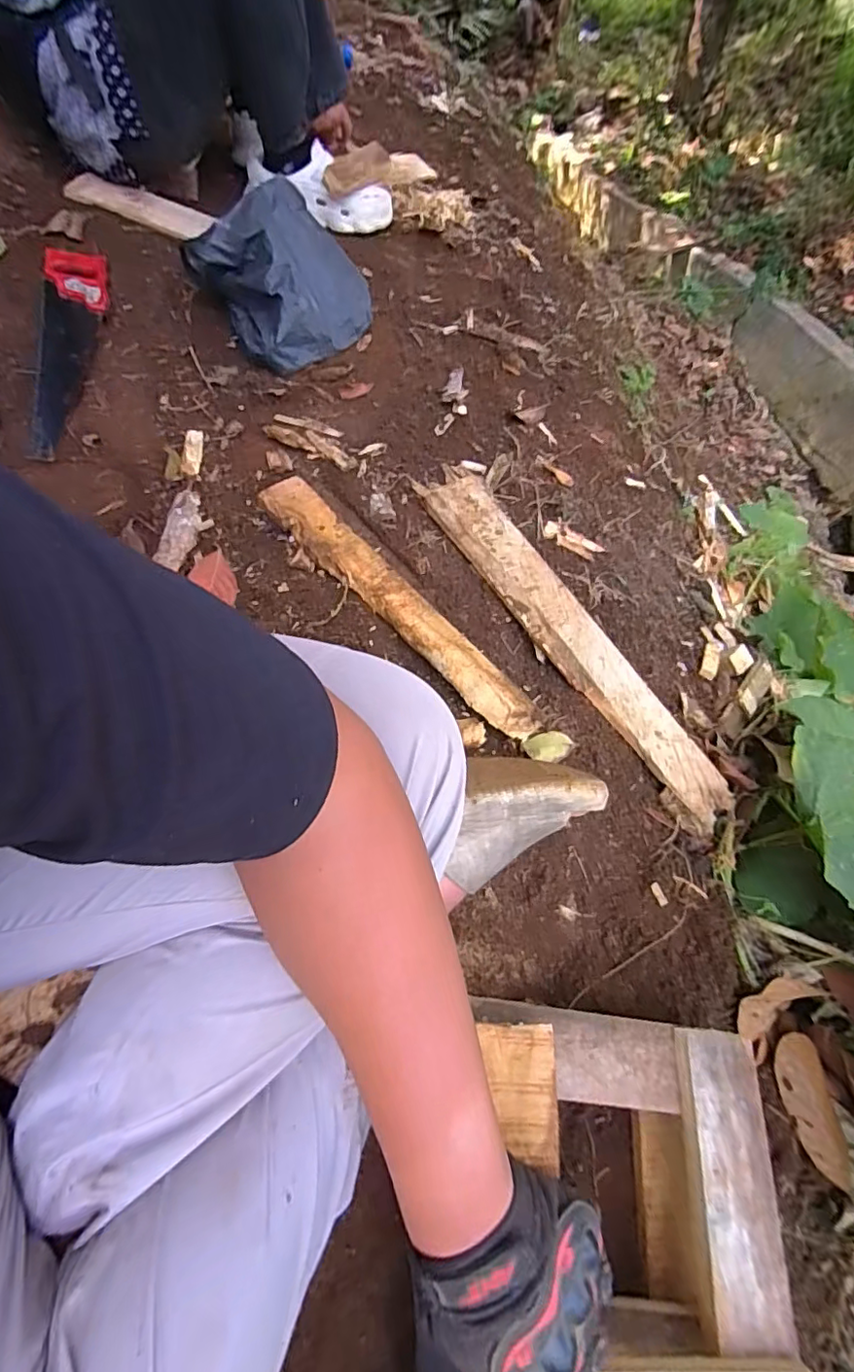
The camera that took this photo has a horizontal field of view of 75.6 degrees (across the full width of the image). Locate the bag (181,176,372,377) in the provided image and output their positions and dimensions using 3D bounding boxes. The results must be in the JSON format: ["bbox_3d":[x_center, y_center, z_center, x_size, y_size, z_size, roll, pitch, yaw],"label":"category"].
[{"bbox_3d":[-0.220,-0.639,0.863,0.237,0.144,0.207,-41,70,-16],"label":"bag"}]

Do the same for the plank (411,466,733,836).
[{"bbox_3d":[0.177,-0.069,0.707,0.091,0.022,0.557,-30,76,-23],"label":"plank"}]

